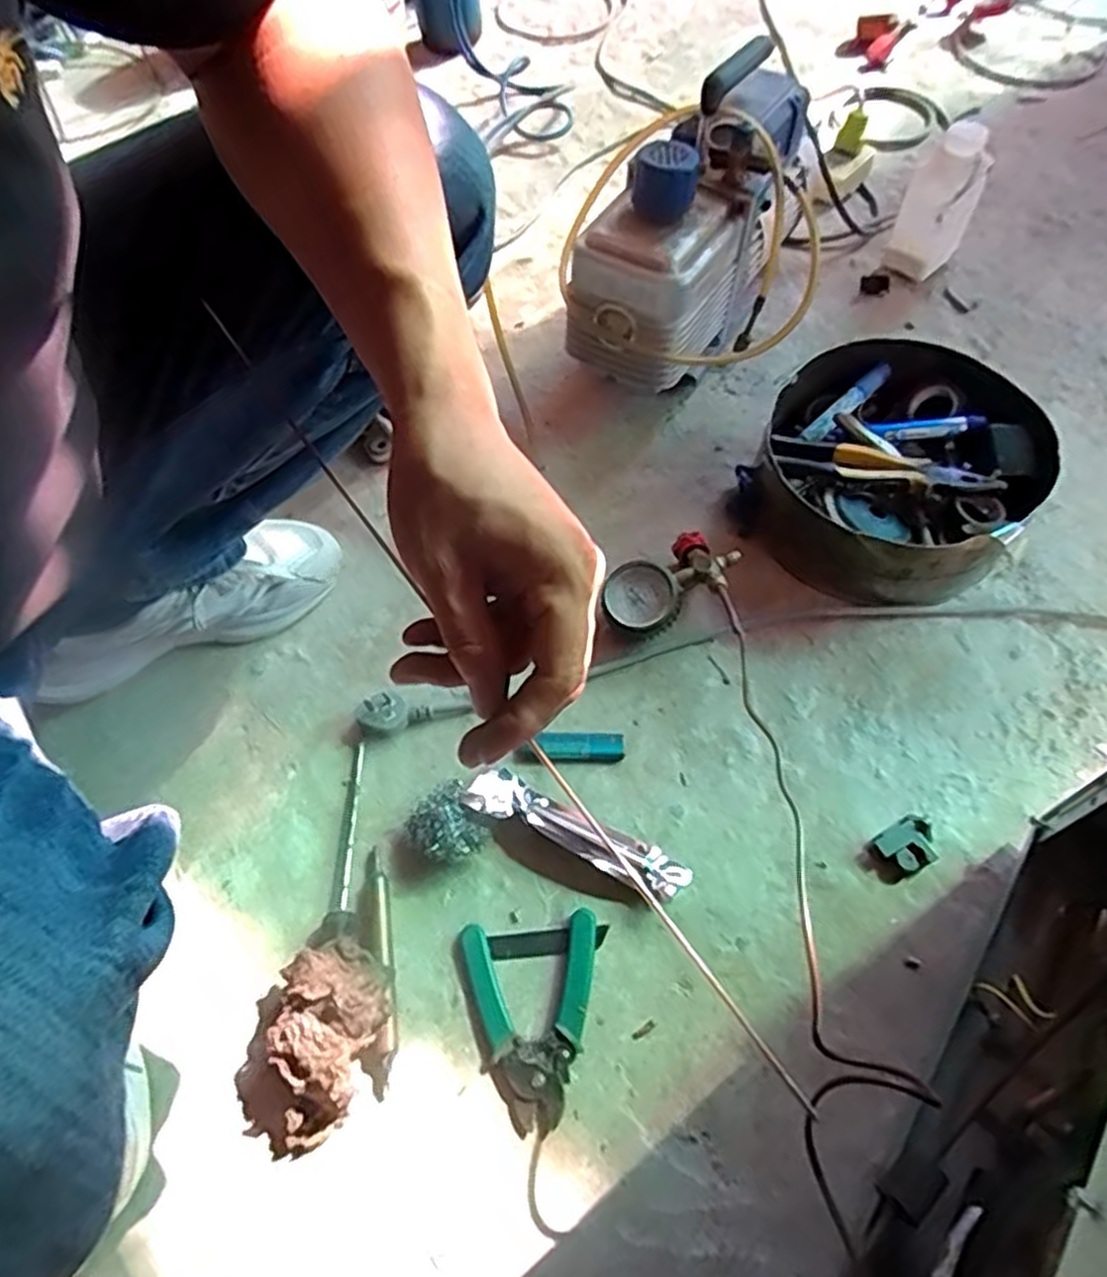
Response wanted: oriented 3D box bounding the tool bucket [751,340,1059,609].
[{"bbox_3d":[0.311,-0.152,0.709,0.232,0.092,0.249,-1,59,2],"label":"tool bucket"}]

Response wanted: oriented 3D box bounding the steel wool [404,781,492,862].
[{"bbox_3d":[-0.082,0.144,0.589,0.053,0.038,0.063,-30,62,-15],"label":"steel wool"}]

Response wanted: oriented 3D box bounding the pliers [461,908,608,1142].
[{"bbox_3d":[-0.012,0.258,0.519,0.097,0.021,0.127,-4,59,0],"label":"pliers"}]

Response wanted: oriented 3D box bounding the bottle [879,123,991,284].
[{"bbox_3d":[0.448,-0.505,0.895,0.078,0.145,0.091,24,63,15],"label":"bottle"}]

